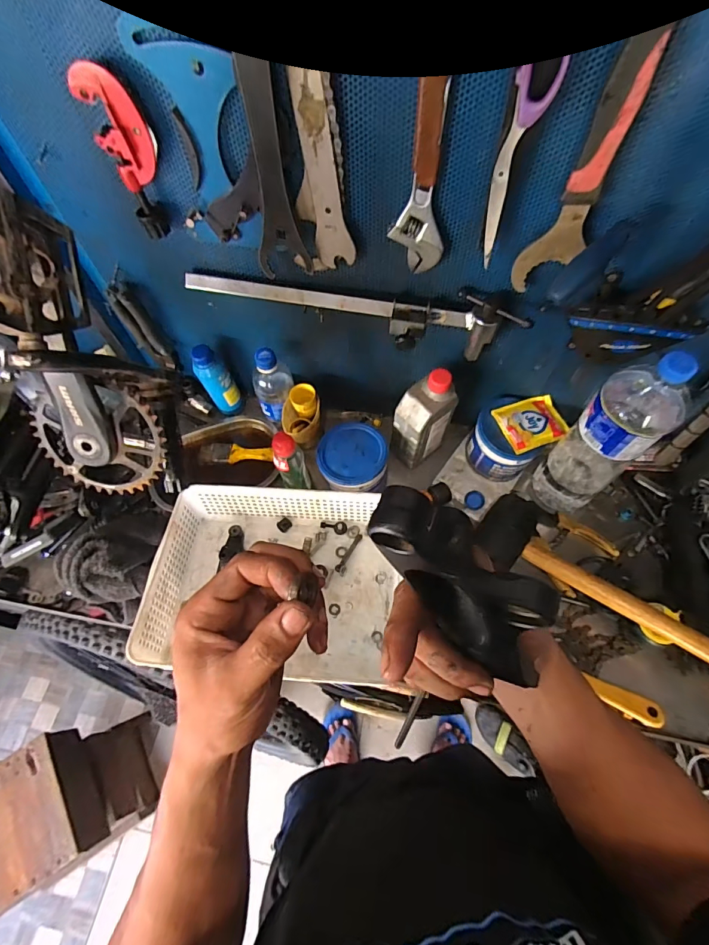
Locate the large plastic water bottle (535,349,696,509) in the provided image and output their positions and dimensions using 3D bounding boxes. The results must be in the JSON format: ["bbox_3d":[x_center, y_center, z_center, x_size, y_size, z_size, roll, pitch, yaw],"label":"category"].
[{"bbox_3d":[0.330,-0.043,0.560,0.101,0.306,0.093,-40,68,-17],"label":"large plastic water bottle"}]

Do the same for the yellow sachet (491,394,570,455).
[{"bbox_3d":[0.266,-0.076,0.641,0.093,0.011,0.081,-17,63,-7],"label":"yellow sachet"}]

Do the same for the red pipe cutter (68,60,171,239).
[{"bbox_3d":[-0.220,-0.313,0.429,0.049,0.146,0.022,-3,63,0],"label":"red pipe cutter"}]

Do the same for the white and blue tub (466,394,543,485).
[{"bbox_3d":[0.233,-0.046,0.678,0.094,0.095,0.108,-27,65,-12],"label":"white and blue tub"}]

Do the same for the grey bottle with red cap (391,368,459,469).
[{"bbox_3d":[0.100,-0.080,0.641,0.079,0.170,0.060,-37,67,-16],"label":"grey bottle with red cap"}]

